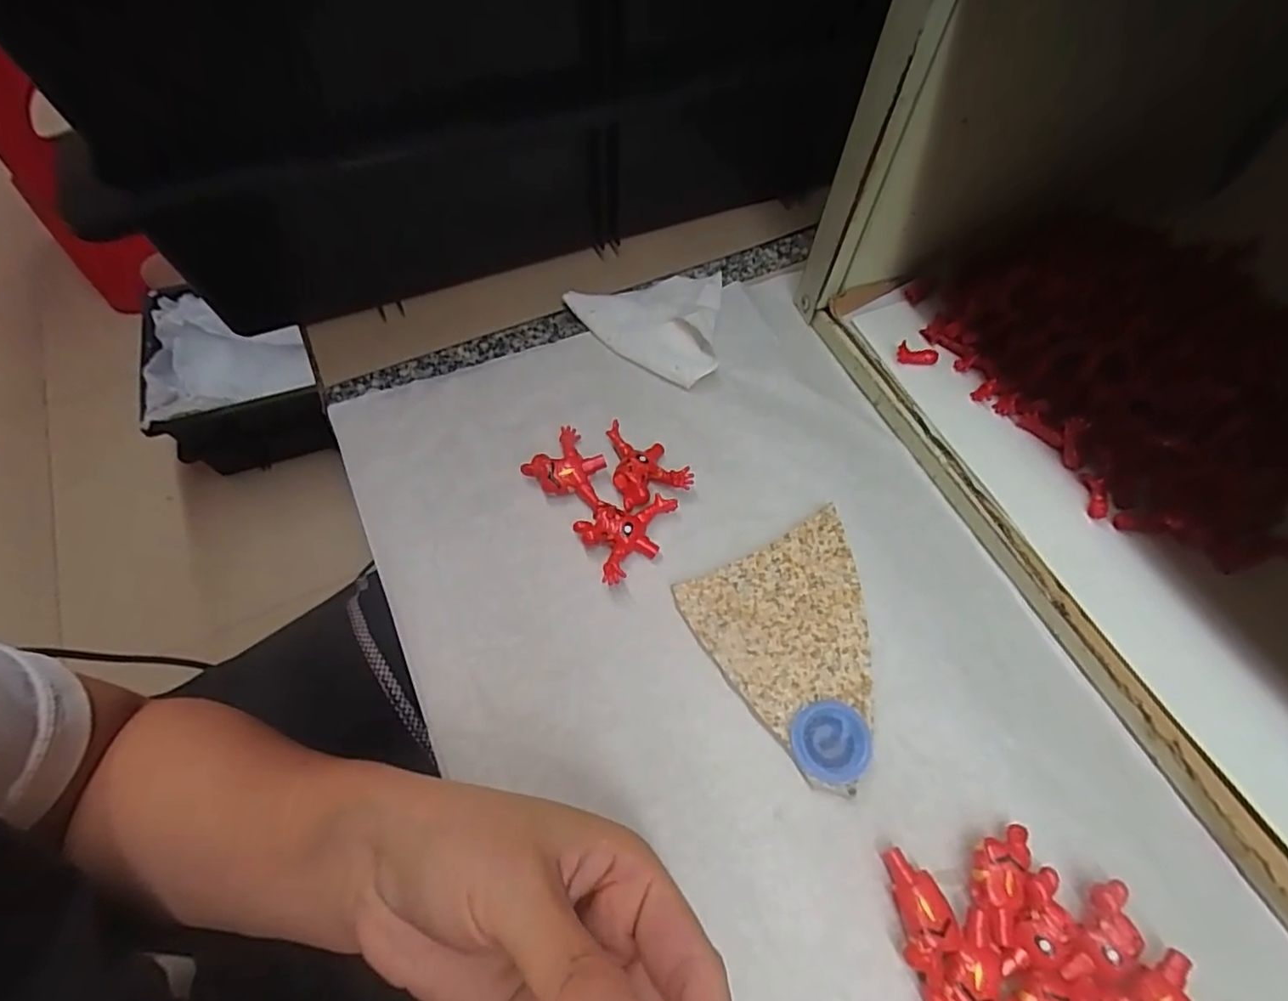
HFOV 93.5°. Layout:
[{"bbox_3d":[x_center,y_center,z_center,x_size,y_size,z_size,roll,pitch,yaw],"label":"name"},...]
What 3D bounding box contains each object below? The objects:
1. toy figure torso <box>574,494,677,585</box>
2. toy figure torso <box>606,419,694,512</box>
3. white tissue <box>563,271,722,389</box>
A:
[{"bbox_3d":[-0.007,0.012,0.275,0.047,0.012,0.033,-37,70,-22],"label":"toy figure torso"},{"bbox_3d":[-0.002,-0.019,0.292,0.033,0.014,0.046,-21,65,-15],"label":"toy figure torso"},{"bbox_3d":[0.000,-0.098,0.331,0.080,0.015,0.072,7,61,-1],"label":"white tissue"}]

